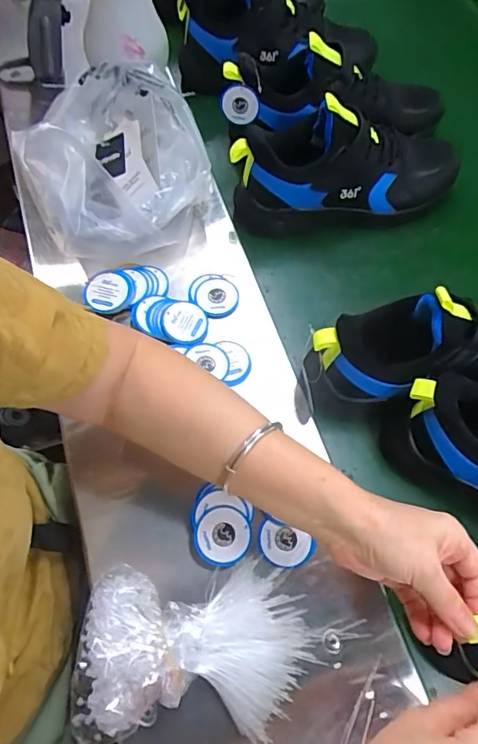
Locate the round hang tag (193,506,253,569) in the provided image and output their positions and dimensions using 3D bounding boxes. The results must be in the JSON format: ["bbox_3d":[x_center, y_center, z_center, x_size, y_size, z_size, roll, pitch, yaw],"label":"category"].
[{"bbox_3d":[-0.014,0.142,0.427,0.047,0.005,0.048,0,65,-1],"label":"round hang tag"}]

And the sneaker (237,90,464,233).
[{"bbox_3d":[0.132,-0.256,0.603,0.278,0.158,0.110,-8,58,-1],"label":"sneaker"}]

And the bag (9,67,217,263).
[{"bbox_3d":[-0.135,-0.225,0.556,0.189,0.133,0.193,-23,60,-10],"label":"bag"}]

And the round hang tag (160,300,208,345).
[{"bbox_3d":[-0.058,-0.053,0.525,0.048,0.008,0.046,0,83,-2],"label":"round hang tag"}]

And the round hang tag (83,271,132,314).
[{"bbox_3d":[-0.139,-0.086,0.523,0.047,0.004,0.050,2,67,-5],"label":"round hang tag"}]

